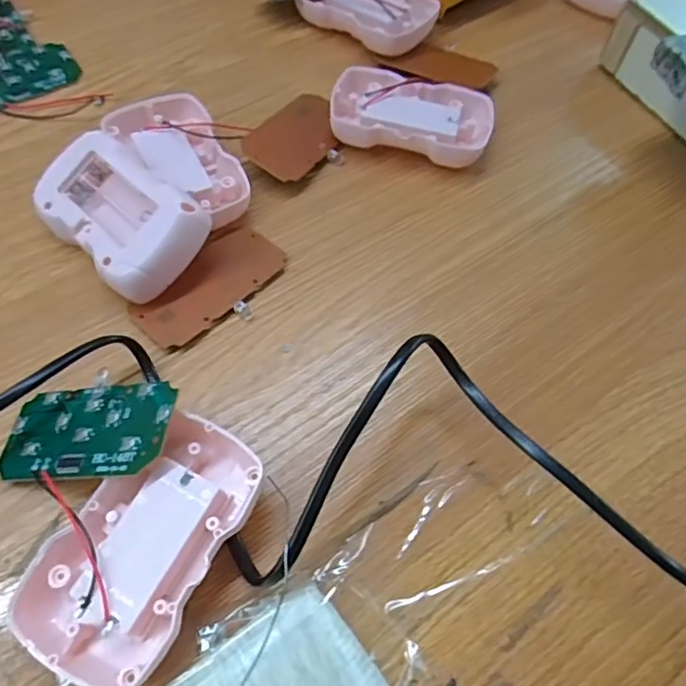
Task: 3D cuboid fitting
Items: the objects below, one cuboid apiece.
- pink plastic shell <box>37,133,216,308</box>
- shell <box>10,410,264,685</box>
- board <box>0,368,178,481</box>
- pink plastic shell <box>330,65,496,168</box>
[{"bbox_3d":[-0.103,-0.060,0.269,0.082,0.019,0.052,39,86,20],"label":"pink plastic shell"},{"bbox_3d":[-0.067,0.069,0.207,0.052,0.021,0.091,27,62,12],"label":"shell"},{"bbox_3d":[-0.097,0.032,0.223,0.072,0.004,0.040,-6,53,17],"label":"board"},{"bbox_3d":[0.038,-0.126,0.328,0.087,0.018,0.057,17,60,6],"label":"pink plastic shell"}]

